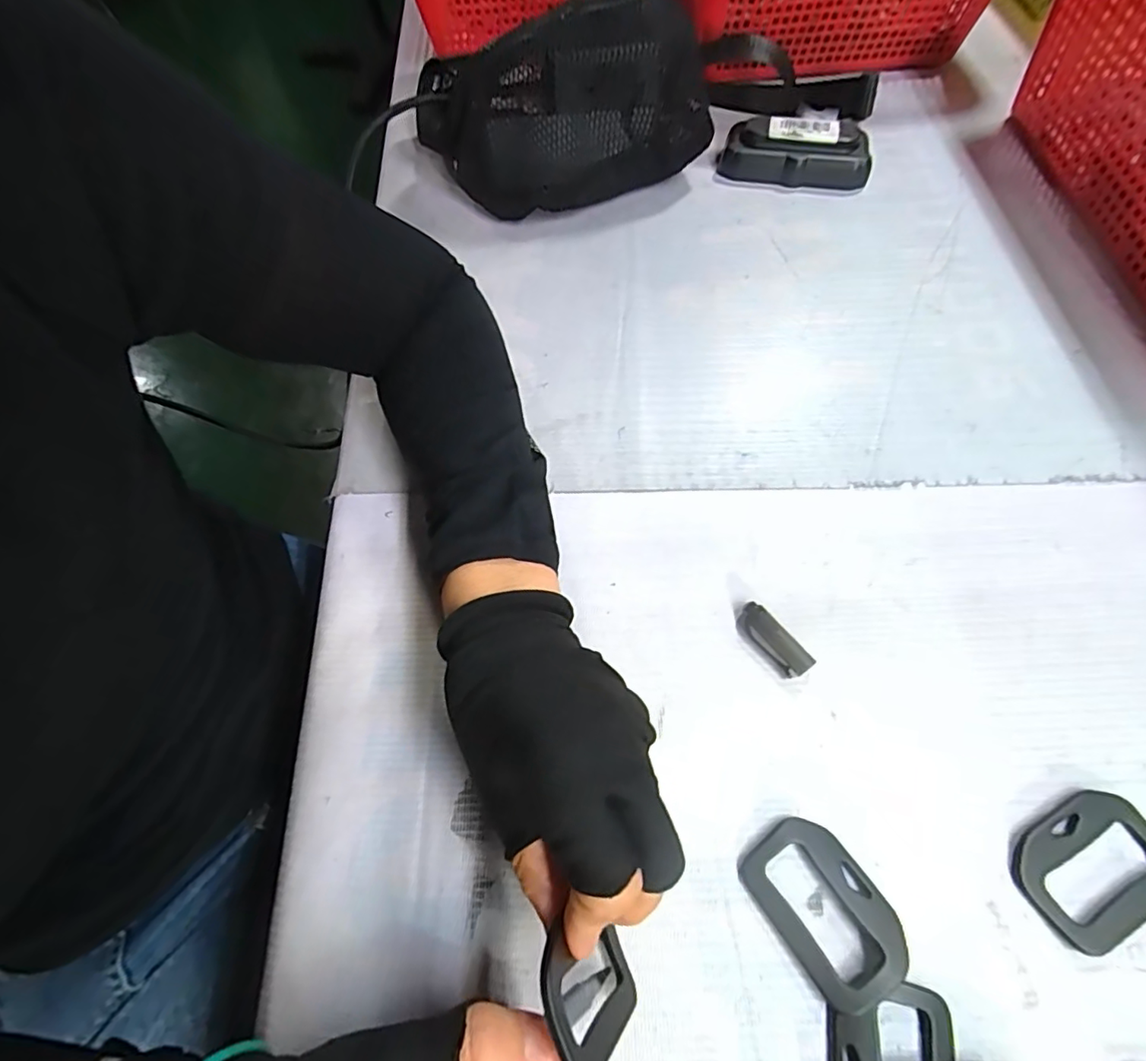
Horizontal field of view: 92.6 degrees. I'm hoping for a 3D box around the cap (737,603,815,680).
[{"bbox_3d":[0.096,0.054,0.264,0.016,0.008,0.039,-39,68,-15],"label":"cap"}]

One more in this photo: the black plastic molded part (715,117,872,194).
[{"bbox_3d":[0.169,-0.286,0.415,0.109,0.029,0.043,11,64,8],"label":"black plastic molded part"}]

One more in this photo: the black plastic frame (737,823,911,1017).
[{"bbox_3d":[0.100,0.148,0.216,0.042,0.009,0.061,-33,67,-13],"label":"black plastic frame"}]

